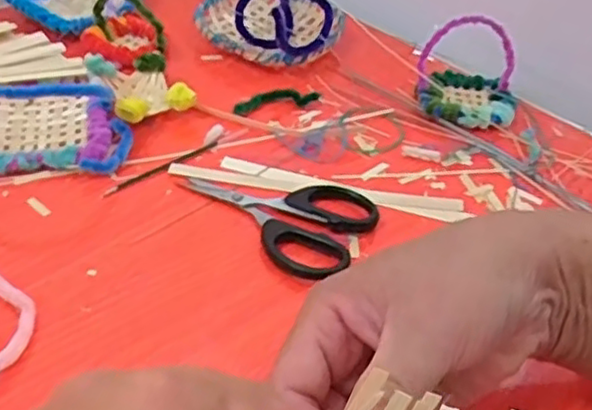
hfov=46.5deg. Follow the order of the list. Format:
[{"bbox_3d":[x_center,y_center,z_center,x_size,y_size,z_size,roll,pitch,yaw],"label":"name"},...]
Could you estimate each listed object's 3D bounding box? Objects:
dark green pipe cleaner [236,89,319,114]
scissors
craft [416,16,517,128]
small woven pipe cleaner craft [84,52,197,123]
[{"bbox_3d":[-0.014,-0.071,0.468,0.059,0.006,0.016,-10,44,-18],"label":"dark green pipe cleaner"},{"bbox_3d":[-0.012,0.003,0.382,0.105,0.011,0.069,22,43,17],"label":"scissors"},{"bbox_3d":[0.119,-0.091,0.467,0.069,0.057,0.058,11,41,5],"label":"craft"},{"bbox_3d":[-0.101,-0.077,0.447,0.051,0.024,0.060,-23,49,-29],"label":"small woven pipe cleaner craft"}]

